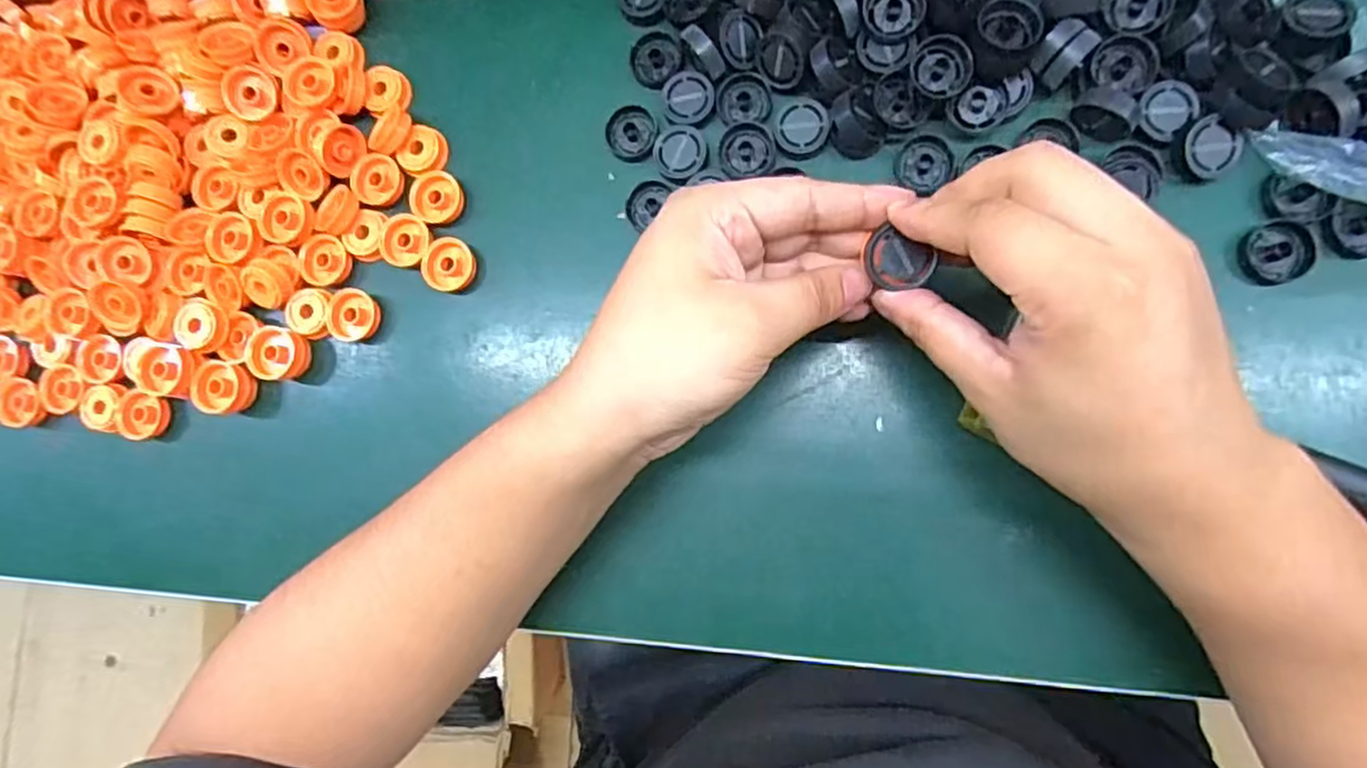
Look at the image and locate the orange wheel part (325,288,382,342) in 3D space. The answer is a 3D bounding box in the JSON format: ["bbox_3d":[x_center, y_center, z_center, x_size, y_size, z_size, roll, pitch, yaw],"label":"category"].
[{"bbox_3d":[-0.164,-0.034,0.358,0.024,0.008,0.025,-1,87,9],"label":"orange wheel part"}]

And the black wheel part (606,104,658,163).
[{"bbox_3d":[-0.025,-0.119,0.343,0.024,0.007,0.024,-1,87,9],"label":"black wheel part"}]

